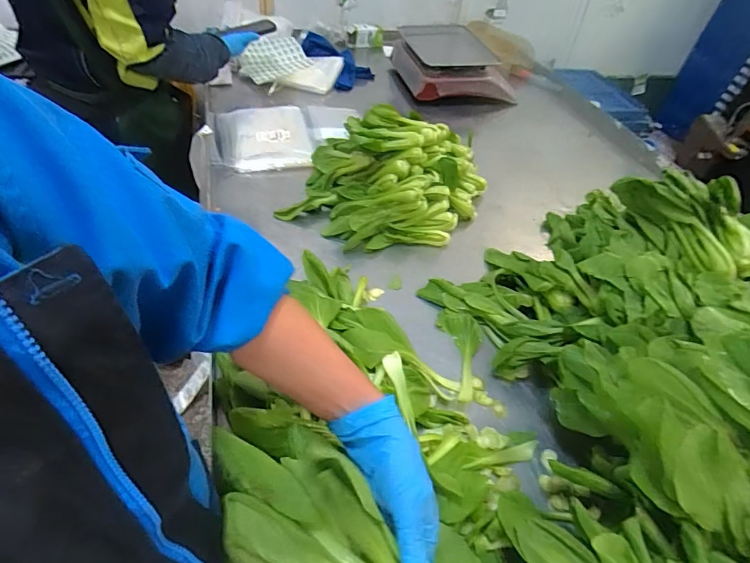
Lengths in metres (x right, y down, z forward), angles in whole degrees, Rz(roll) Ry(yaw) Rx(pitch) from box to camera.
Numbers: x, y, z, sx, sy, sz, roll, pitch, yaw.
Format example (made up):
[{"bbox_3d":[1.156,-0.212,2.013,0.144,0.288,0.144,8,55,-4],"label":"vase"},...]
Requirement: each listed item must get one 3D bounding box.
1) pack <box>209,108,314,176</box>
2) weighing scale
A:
[{"bbox_3d":[-0.276,-0.349,1.044,0.224,0.033,0.274,-4,47,-11],"label":"pack"},{"bbox_3d":[0.239,-0.683,1.353,0.338,0.118,0.386,-1,46,-7],"label":"weighing scale"}]

